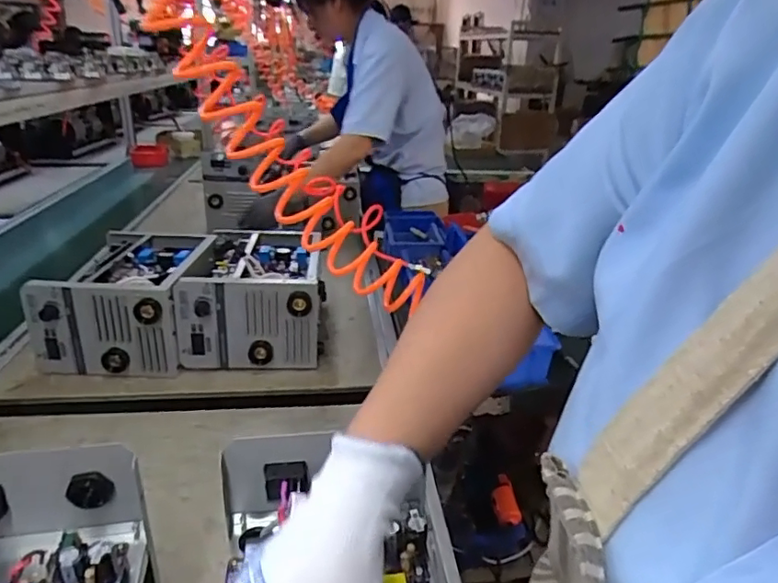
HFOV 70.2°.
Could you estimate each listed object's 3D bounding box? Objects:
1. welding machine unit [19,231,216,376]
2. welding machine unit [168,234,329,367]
[{"bbox_3d":[-0.433,0.013,0.954,0.226,0.152,0.280,2,24,1],"label":"welding machine unit"},{"bbox_3d":[-0.227,0.007,0.972,0.219,0.157,0.267,-1,24,-4],"label":"welding machine unit"}]

